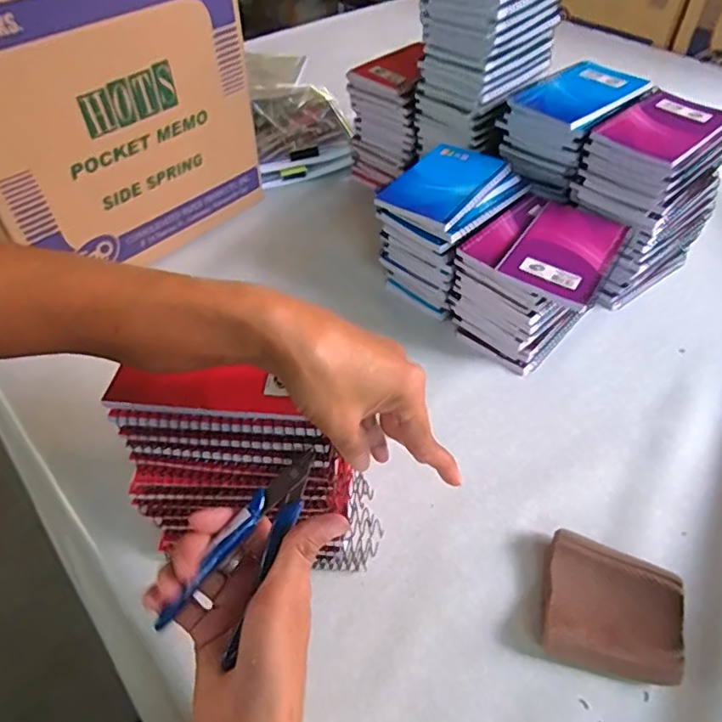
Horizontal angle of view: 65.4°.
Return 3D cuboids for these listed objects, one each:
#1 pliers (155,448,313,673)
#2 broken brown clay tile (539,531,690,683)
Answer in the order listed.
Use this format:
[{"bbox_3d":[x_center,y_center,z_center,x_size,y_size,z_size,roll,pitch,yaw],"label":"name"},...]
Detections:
[{"bbox_3d":[-0.060,0.109,0.317,0.045,0.008,0.123,31,76,27],"label":"pliers"},{"bbox_3d":[0.173,0.169,0.391,0.087,0.022,0.084,12,47,11],"label":"broken brown clay tile"}]

